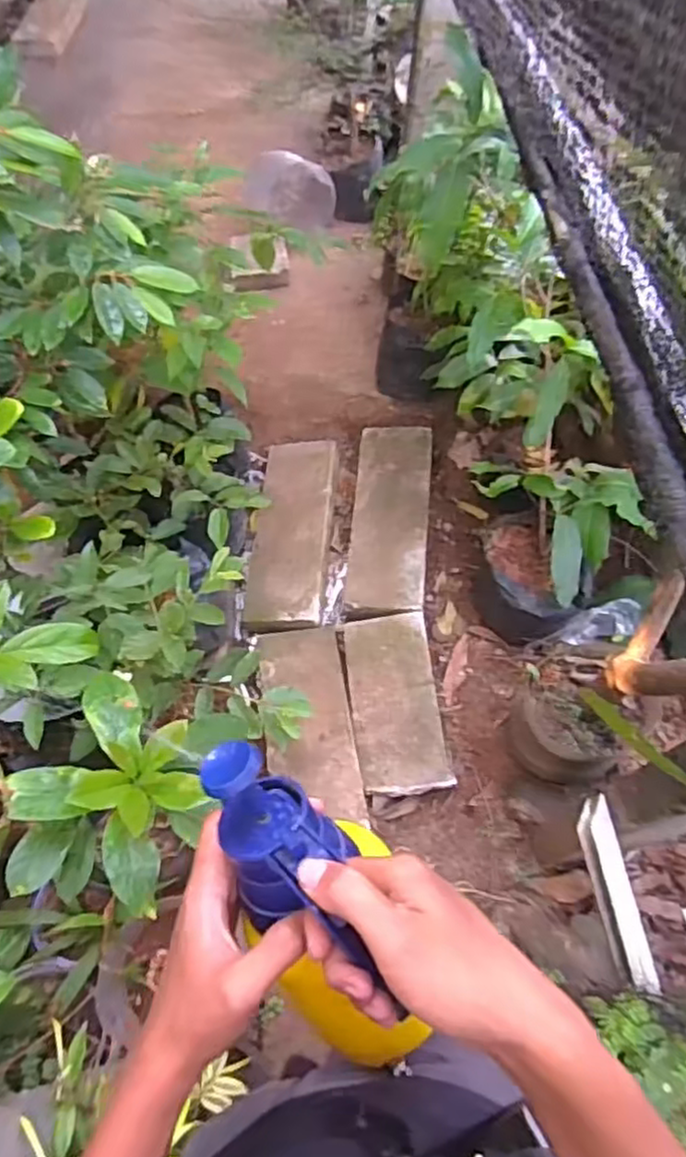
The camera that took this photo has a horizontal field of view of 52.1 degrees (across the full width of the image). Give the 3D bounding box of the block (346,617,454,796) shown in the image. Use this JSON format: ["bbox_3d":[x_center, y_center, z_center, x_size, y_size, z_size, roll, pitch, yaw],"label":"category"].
[{"bbox_3d":[0.119,0.282,1.615,0.196,0.055,0.418,-13,63,9],"label":"block"}]

